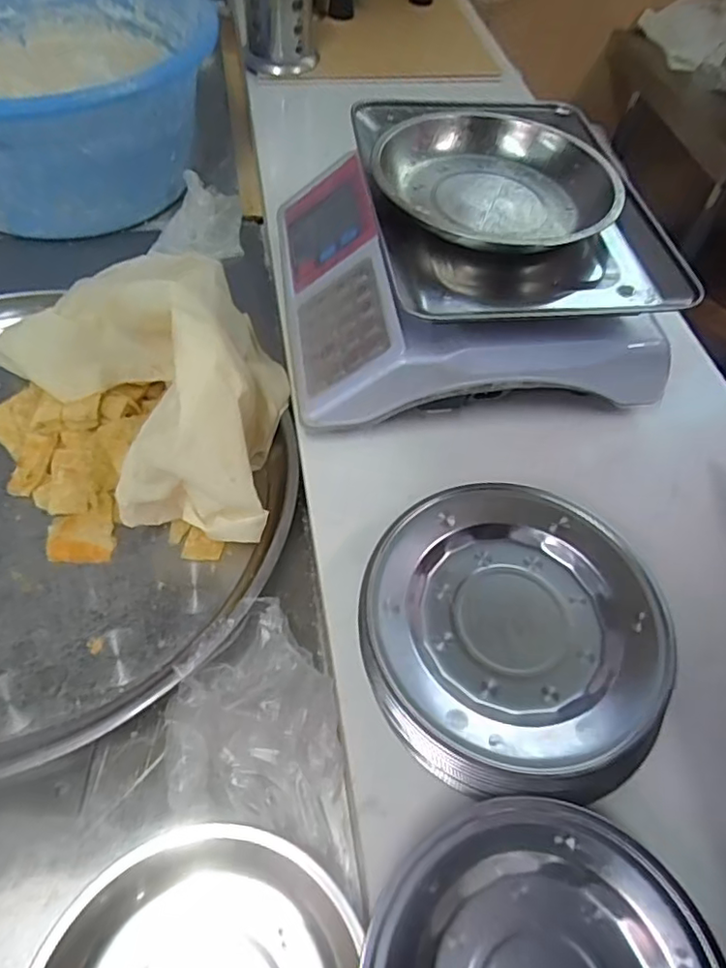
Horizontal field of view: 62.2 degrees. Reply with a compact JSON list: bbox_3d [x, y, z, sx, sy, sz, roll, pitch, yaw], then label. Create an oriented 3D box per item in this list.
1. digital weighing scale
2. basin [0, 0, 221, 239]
[{"bbox_3d":[0.080,-0.226,0.559,0.303,0.114,0.316,-6,57,-8],"label":"digital weighing scale"},{"bbox_3d":[-0.427,-0.519,0.825,0.410,0.204,0.411,2,56,-3],"label":"basin"}]

